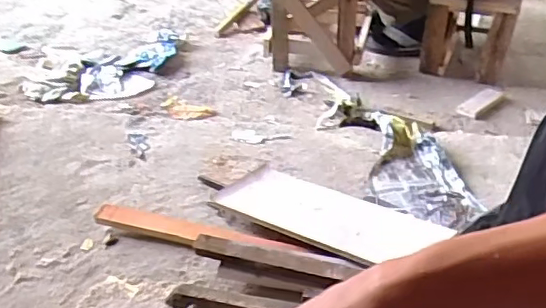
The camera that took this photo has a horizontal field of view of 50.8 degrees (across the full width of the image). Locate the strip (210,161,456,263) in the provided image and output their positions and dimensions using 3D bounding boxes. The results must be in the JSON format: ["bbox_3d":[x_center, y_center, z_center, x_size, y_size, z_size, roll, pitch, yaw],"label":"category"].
[{"bbox_3d":[0.093,0.102,0.995,0.369,0.021,0.189,18,25,27],"label":"strip"}]

